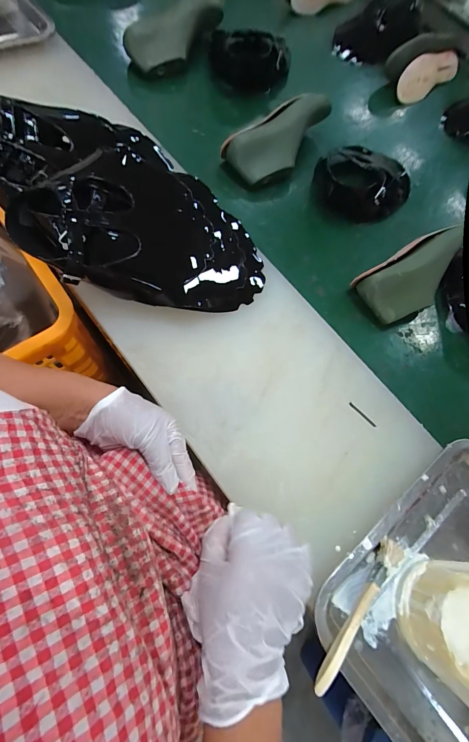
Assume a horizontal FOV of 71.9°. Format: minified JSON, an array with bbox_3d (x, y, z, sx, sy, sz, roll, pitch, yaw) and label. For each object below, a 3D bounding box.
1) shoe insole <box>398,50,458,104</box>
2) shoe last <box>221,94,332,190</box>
[{"bbox_3d":[0.454,-0.696,0.755,0.226,0.026,0.071,-42,120,-19],"label":"shoe insole"},{"bbox_3d":[0.091,-0.416,0.598,0.225,0.086,0.096,-37,78,-12],"label":"shoe last"}]

